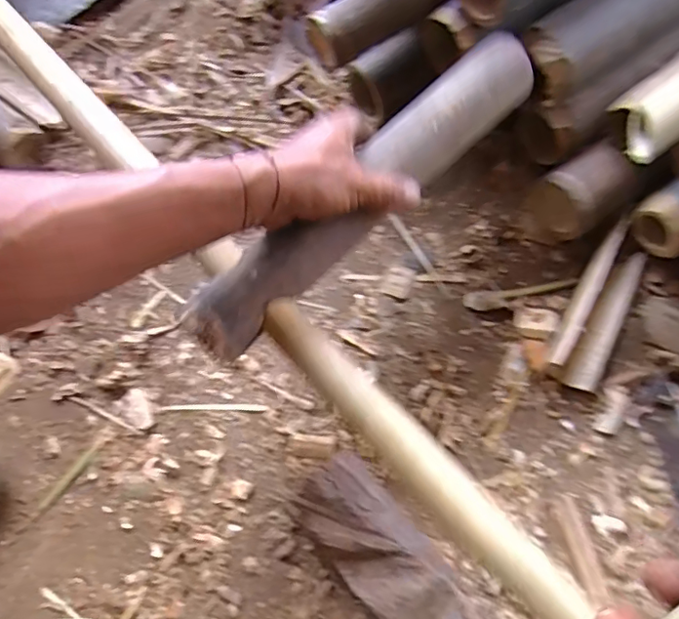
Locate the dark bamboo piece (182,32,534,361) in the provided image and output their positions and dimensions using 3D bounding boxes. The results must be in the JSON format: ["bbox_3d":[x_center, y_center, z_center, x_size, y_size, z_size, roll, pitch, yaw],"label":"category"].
[{"bbox_3d":[0.026,-0.098,0.423,0.055,0.036,0.342,42,76,15],"label":"dark bamboo piece"}]

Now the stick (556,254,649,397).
[{"bbox_3d":[0.256,0.009,0.528,0.034,0.018,0.150,27,74,11],"label":"stick"}]

